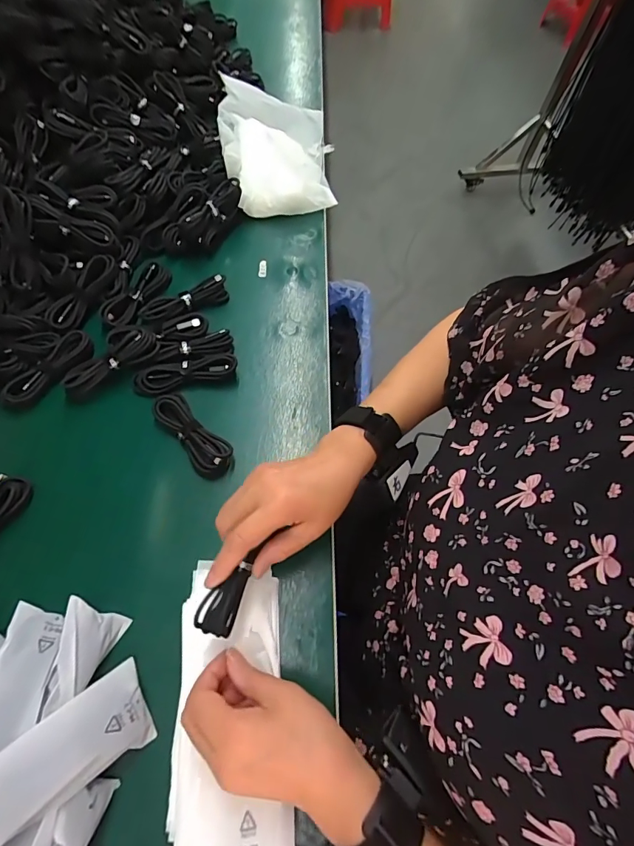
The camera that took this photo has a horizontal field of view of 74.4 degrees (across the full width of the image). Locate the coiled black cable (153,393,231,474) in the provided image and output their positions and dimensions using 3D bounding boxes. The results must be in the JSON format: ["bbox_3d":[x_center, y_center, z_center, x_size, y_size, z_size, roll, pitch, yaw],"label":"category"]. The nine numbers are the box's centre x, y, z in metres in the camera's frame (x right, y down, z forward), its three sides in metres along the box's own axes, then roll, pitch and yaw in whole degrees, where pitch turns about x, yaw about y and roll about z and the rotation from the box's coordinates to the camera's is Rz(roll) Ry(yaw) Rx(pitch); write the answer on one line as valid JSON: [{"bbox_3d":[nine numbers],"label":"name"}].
[{"bbox_3d":[-0.135,0.010,0.445,0.114,0.032,0.038,40,68,16],"label":"coiled black cable"}]

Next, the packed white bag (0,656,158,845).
[{"bbox_3d":[-0.192,0.238,0.284,0.152,0.020,0.055,-20,61,-47],"label":"packed white bag"}]

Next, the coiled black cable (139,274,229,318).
[{"bbox_3d":[-0.162,-0.150,0.517,0.108,0.027,0.022,-24,67,-14],"label":"coiled black cable"}]

